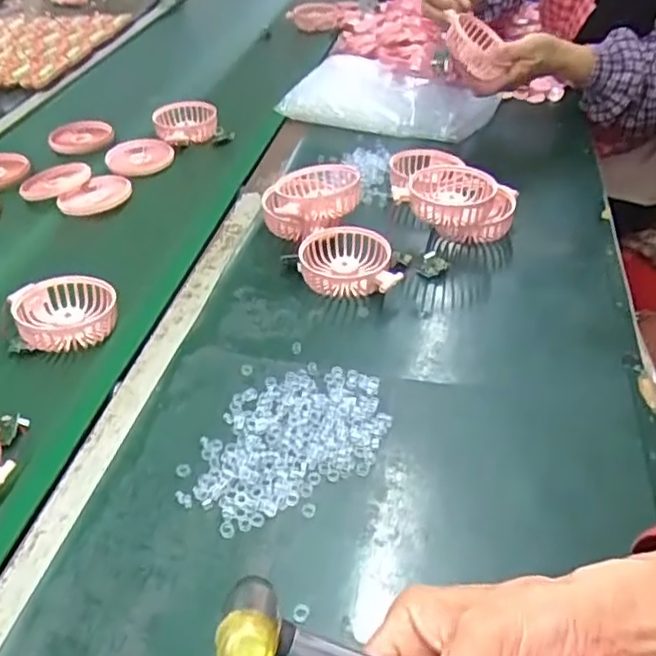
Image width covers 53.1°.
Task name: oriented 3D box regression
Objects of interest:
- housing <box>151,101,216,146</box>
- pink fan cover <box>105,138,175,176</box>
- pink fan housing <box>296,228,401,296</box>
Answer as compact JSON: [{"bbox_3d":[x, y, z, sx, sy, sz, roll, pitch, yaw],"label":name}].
[{"bbox_3d":[-0.200,-0.292,0.926,0.084,0.028,0.090,1,38,-1],"label":"housing"},{"bbox_3d":[-0.253,-0.232,0.876,0.078,0.012,0.080,19,41,20],"label":"pink fan cover"},{"bbox_3d":[0.023,-0.065,0.657,0.104,0.036,0.087,9,38,9],"label":"pink fan housing"}]

